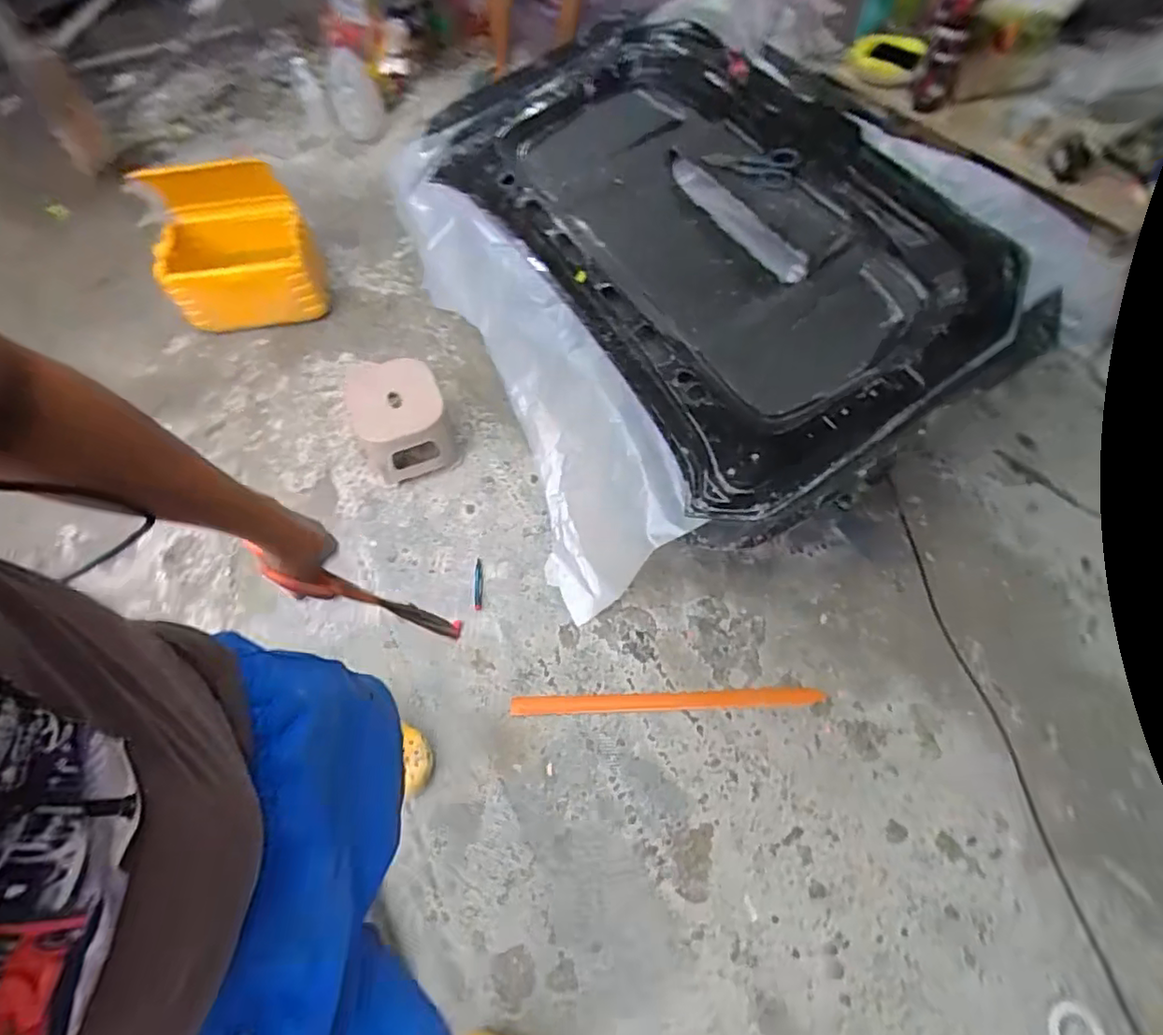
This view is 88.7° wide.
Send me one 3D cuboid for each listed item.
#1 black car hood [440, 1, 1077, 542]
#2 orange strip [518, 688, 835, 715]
[{"bbox_3d":[0.316,-0.816,1.666,1.015,0.333,1.764,-31,63,-4],"label":"black car hood"},{"bbox_3d":[0.188,0.407,1.318,0.675,0.017,0.042,-2,60,0],"label":"orange strip"}]

